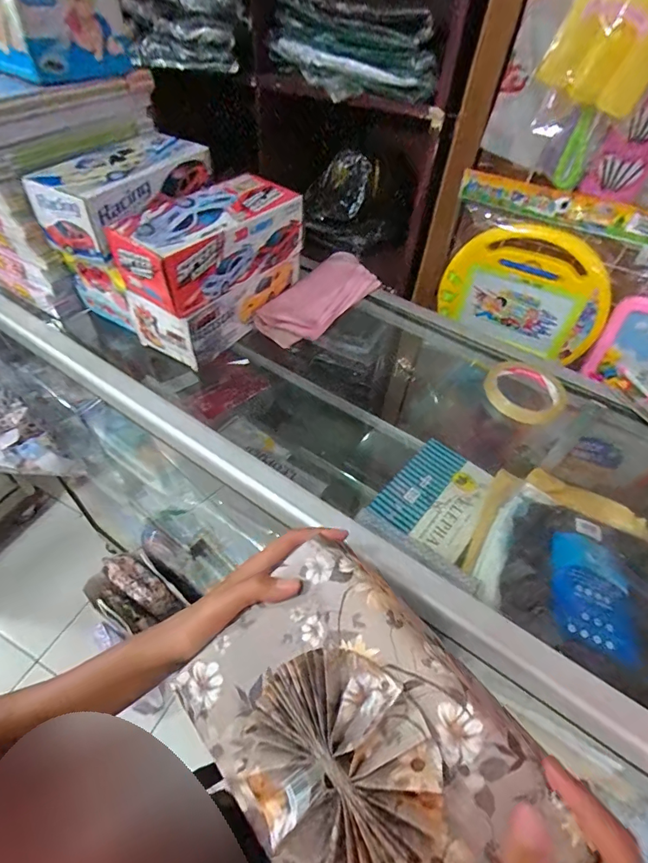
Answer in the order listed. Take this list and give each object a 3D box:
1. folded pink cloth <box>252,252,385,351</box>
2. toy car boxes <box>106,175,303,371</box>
[{"bbox_3d":[-0.001,-0.197,0.608,0.084,0.029,0.238,26,52,17],"label":"folded pink cloth"},{"bbox_3d":[-0.127,-0.201,0.521,0.094,0.142,0.219,30,53,19],"label":"toy car boxes"}]

